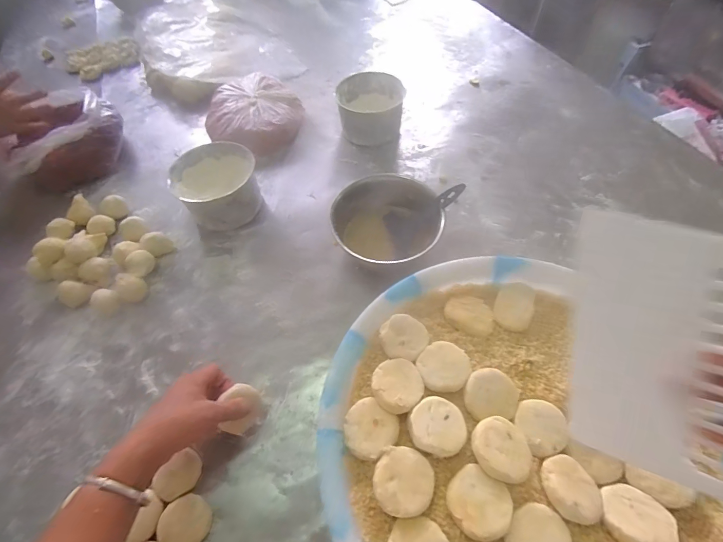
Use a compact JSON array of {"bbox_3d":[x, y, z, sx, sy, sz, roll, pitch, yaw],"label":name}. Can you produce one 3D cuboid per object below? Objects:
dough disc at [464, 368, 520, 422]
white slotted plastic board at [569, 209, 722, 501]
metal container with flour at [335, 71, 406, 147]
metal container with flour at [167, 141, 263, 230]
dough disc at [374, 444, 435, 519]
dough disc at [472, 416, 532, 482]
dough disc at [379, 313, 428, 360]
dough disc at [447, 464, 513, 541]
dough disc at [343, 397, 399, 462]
[{"bbox_3d":[0.144,0.135,0.392,0.058,0.010,0.051,-3,57,1],"label":"dough disc"},{"bbox_3d":[0.177,0.054,0.206,0.007,0.163,0.108,-15,21,-28],"label":"white slotted plastic board"},{"bbox_3d":[0.019,-0.346,0.791,0.143,0.100,0.144,4,59,5],"label":"metal container with flour"},{"bbox_3d":[-0.262,-0.156,0.667,0.141,0.085,0.142,-1,57,2],"label":"metal container with flour"},{"bbox_3d":[0.041,0.200,0.340,0.055,0.011,0.056,16,59,13],"label":"dough disc"},{"bbox_3d":[0.141,0.178,0.358,0.055,0.012,0.056,17,60,13],"label":"dough disc"},{"bbox_3d":[0.050,0.078,0.418,0.053,0.009,0.052,-1,57,2],"label":"dough disc"},{"bbox_3d":[0.110,0.218,0.335,0.053,0.018,0.054,-1,57,2],"label":"dough disc"},{"bbox_3d":[0.008,0.164,0.370,0.054,0.012,0.053,-1,57,2],"label":"dough disc"}]

